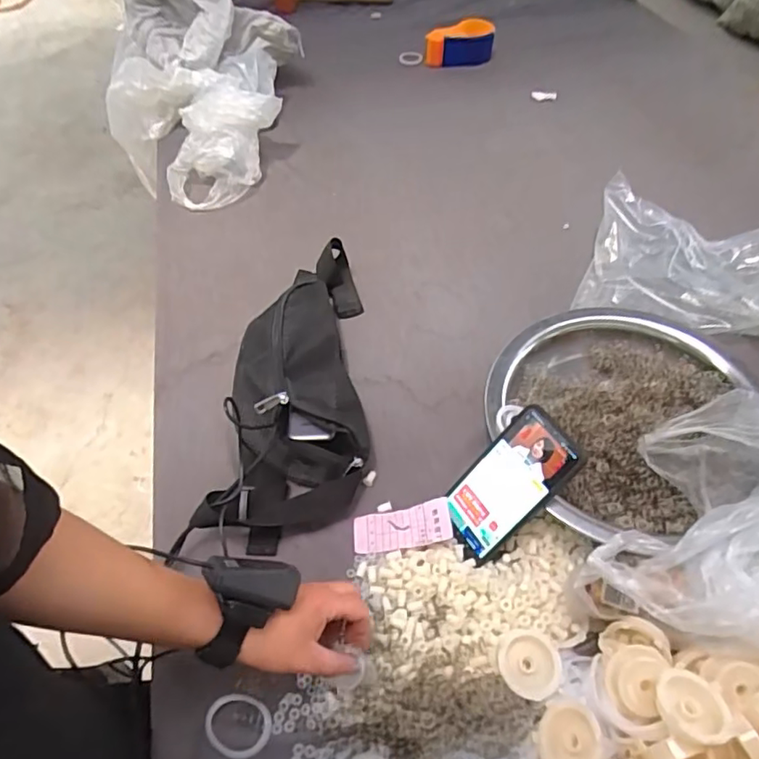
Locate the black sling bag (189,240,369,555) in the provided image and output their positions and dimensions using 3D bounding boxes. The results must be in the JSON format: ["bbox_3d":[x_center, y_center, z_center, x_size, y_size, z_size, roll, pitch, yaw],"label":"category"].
[{"bbox_3d":[-0.090,-0.019,0.689,0.153,0.092,0.405,0,52,3],"label":"black sling bag"}]

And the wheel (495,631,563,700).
[{"bbox_3d":[0.127,0.244,0.489,0.051,0.019,0.052,-1,52,2],"label":"wheel"}]

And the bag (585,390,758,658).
[{"bbox_3d":[0.330,0.140,0.495,0.234,0.098,0.227,25,57,20],"label":"bag"}]

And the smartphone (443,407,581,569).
[{"bbox_3d":[0.127,0.104,0.566,0.158,0.018,0.073,-54,54,20],"label":"smartphone"}]

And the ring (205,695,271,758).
[{"bbox_3d":[-0.122,0.296,0.489,0.057,0.008,0.047,-3,52,0],"label":"ring"}]

